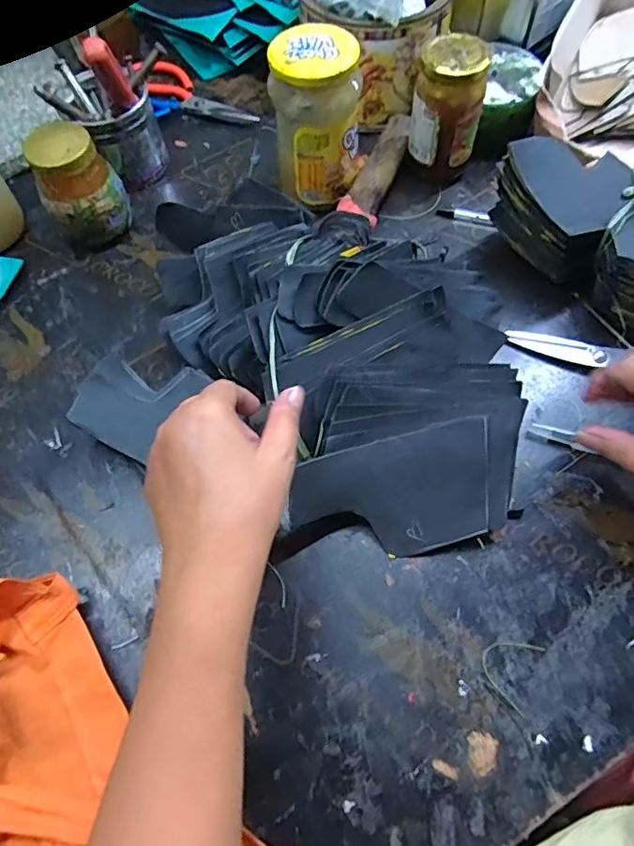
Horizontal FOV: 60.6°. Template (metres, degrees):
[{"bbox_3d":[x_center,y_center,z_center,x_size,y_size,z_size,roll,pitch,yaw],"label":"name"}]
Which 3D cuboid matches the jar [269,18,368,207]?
[{"bbox_3d":[-0.001,-0.266,0.481,0.073,0.120,0.074,-1,62,3],"label":"jar"}]

